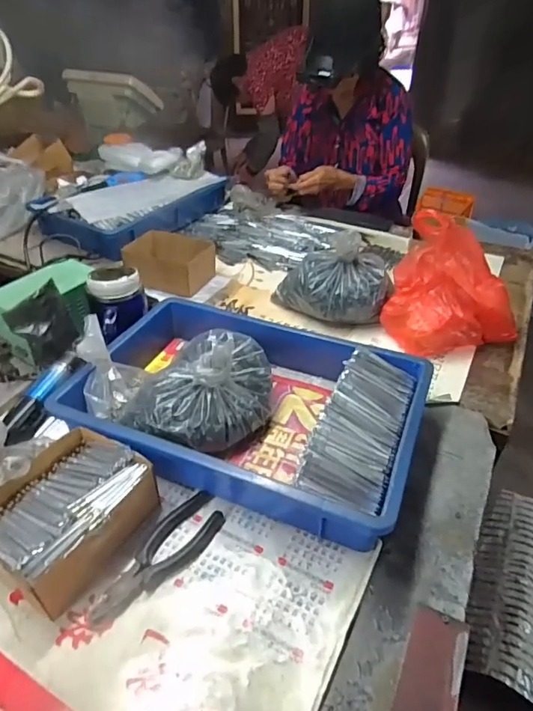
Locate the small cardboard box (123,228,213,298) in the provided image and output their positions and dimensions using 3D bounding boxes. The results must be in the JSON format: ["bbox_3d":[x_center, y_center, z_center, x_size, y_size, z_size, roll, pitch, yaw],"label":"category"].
[{"bbox_3d":[-0.193,-0.192,0.942,0.161,0.079,0.120,11,39,13],"label":"small cardboard box"}]

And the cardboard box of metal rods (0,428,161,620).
[{"bbox_3d":[-0.216,0.170,0.513,0.139,0.069,0.167,18,41,20],"label":"cardboard box of metal rods"}]

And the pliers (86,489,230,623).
[{"bbox_3d":[-0.115,0.209,0.504,0.060,0.012,0.166,28,45,29],"label":"pliers"}]

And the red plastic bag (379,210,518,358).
[{"bbox_3d":[0.305,-0.105,0.770,0.209,0.162,0.175,21,42,23],"label":"red plastic bag"}]

